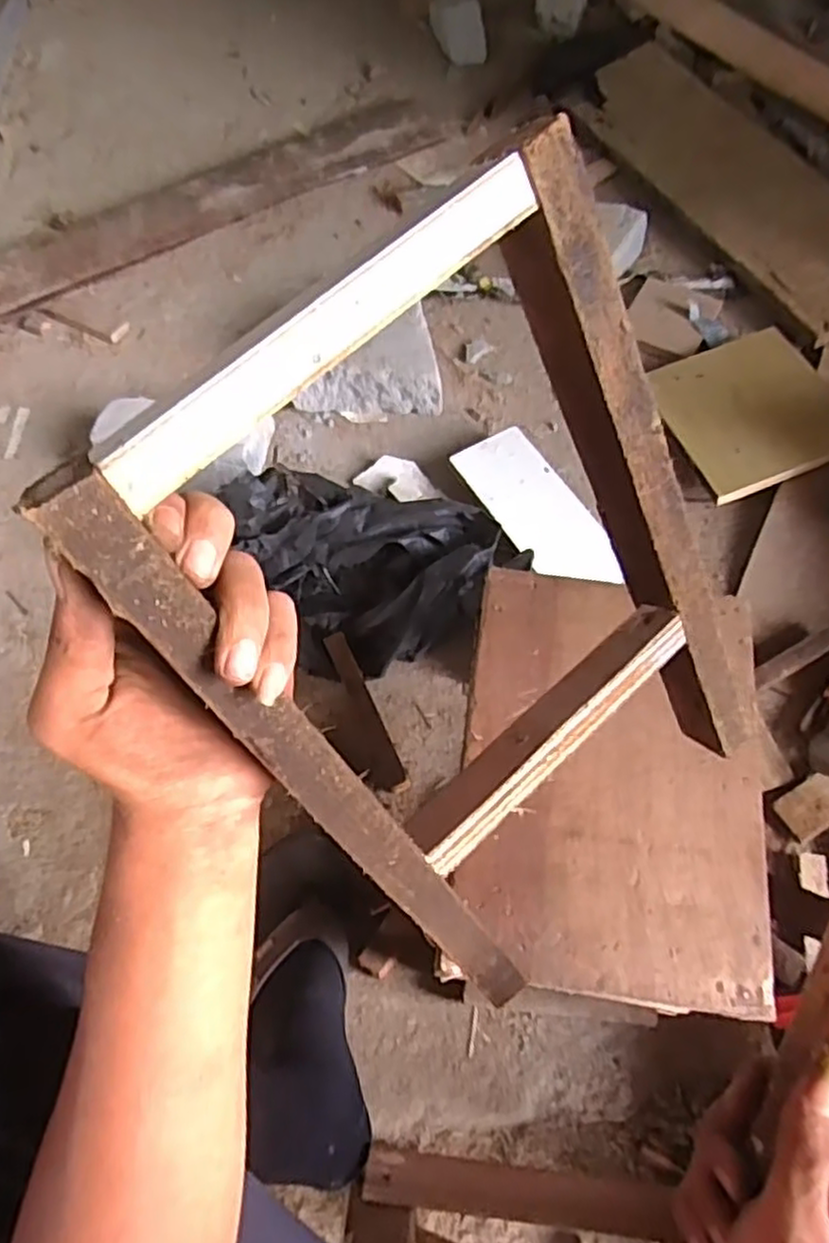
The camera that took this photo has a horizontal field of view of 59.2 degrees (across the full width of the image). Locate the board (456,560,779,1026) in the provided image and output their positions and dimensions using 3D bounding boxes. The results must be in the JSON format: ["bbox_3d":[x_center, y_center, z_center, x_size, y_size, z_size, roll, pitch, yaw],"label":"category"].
[{"bbox_3d":[0.152,0.111,0.557,0.221,0.020,0.312,6,64,6],"label":"board"}]

